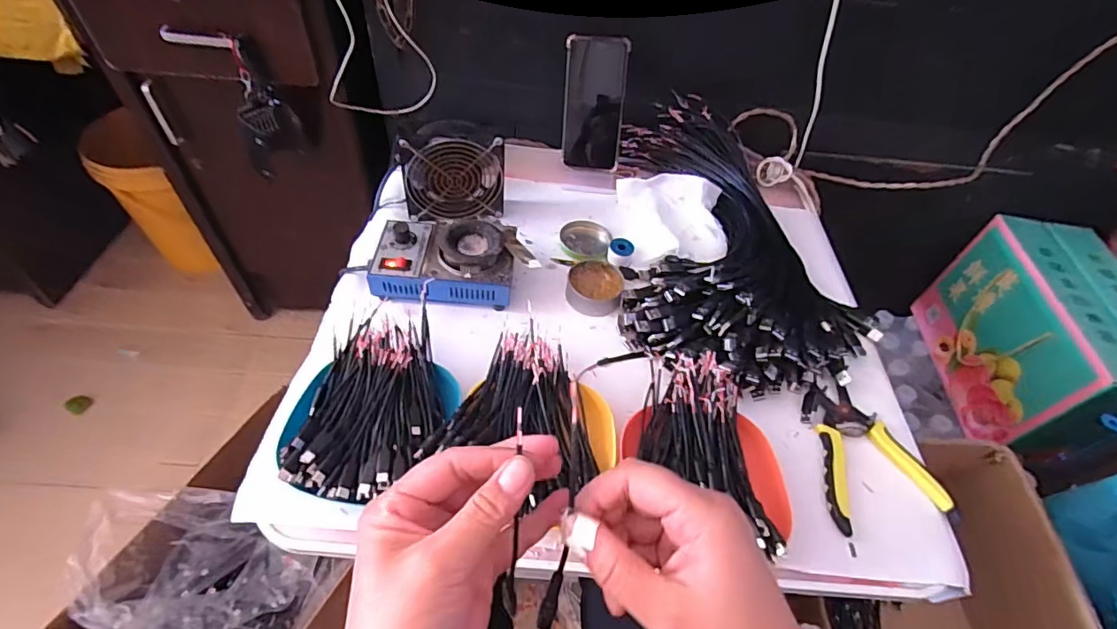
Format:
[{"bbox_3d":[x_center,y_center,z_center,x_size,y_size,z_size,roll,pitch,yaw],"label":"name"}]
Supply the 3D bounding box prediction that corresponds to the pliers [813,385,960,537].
[{"bbox_3d":[0.293,0.130,0.493,0.112,0.011,0.140,1,51,-5],"label":"pliers"}]

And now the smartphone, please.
[{"bbox_3d":[0.047,-0.275,0.693,0.079,0.165,0.008,5,33,2],"label":"smartphone"}]

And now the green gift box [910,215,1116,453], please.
[{"bbox_3d":[0.768,0.044,0.836,0.159,0.229,0.332,6,51,-1],"label":"green gift box"}]

